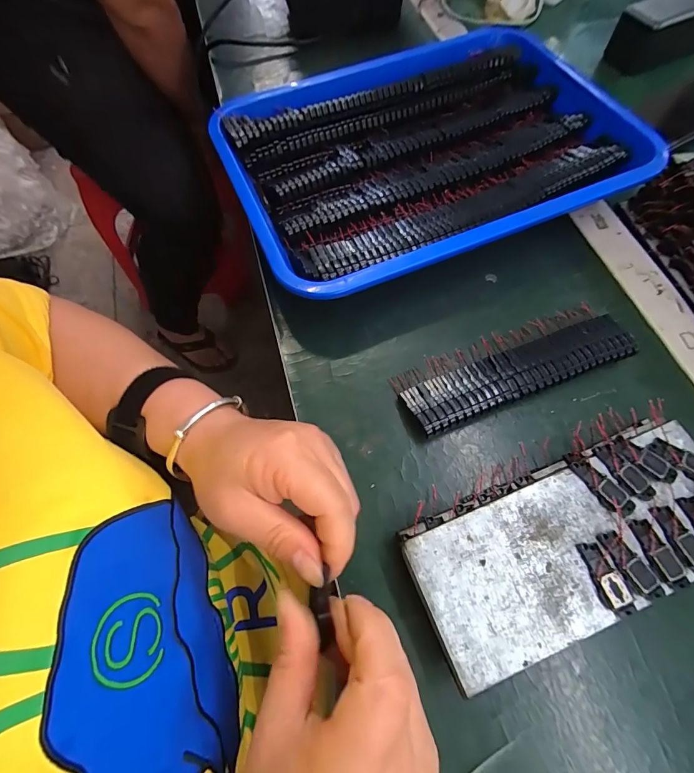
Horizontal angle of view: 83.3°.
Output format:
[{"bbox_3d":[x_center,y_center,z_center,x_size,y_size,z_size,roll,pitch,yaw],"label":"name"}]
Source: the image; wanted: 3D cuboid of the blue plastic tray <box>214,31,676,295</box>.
[{"bbox_3d":[0.073,-0.221,0.372,0.360,0.044,0.266,-22,67,-8],"label":"blue plastic tray"}]

